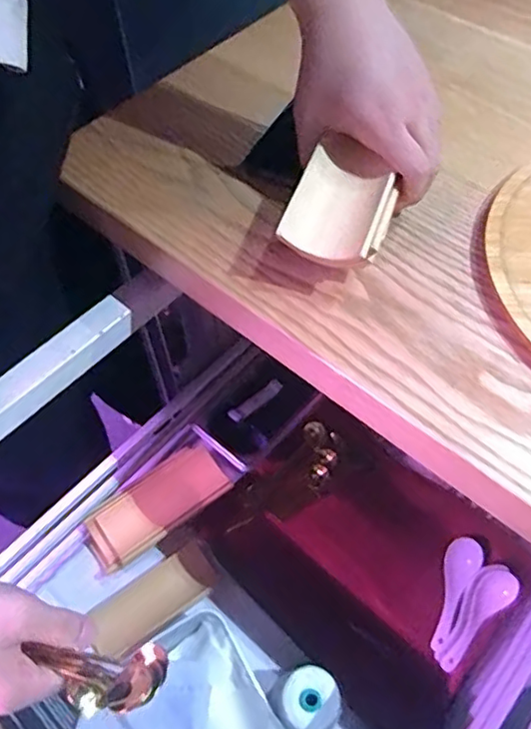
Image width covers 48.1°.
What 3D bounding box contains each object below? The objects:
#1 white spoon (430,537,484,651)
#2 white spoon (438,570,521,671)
[{"bbox_3d":[0.220,0.270,0.708,0.039,0.029,0.129,25,60,16],"label":"white spoon"},{"bbox_3d":[0.242,0.293,0.693,0.128,0.028,0.042,-37,63,-21],"label":"white spoon"}]

